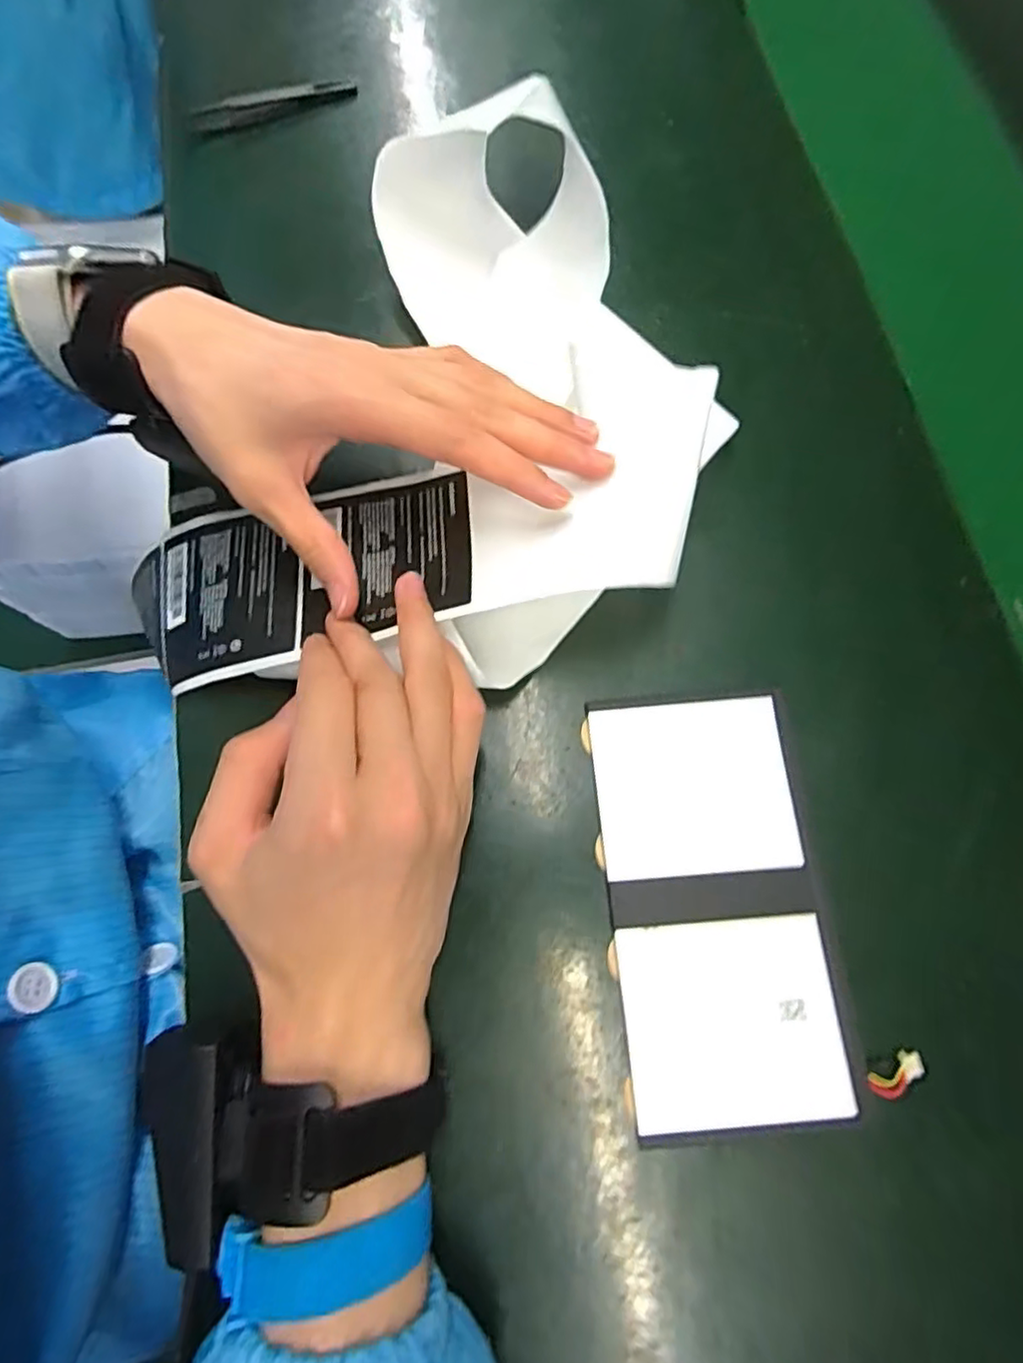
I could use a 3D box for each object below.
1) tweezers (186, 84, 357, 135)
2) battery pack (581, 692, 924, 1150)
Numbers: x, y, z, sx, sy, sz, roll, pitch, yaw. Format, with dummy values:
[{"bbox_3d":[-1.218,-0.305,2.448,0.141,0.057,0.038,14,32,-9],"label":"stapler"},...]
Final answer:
[{"bbox_3d":[-0.149,-0.360,0.397,0.106,0.013,0.012,-19,75,-7],"label":"tweezers"},{"bbox_3d":[0.086,0.090,0.265,0.095,0.007,0.169,-2,74,-2],"label":"battery pack"}]

